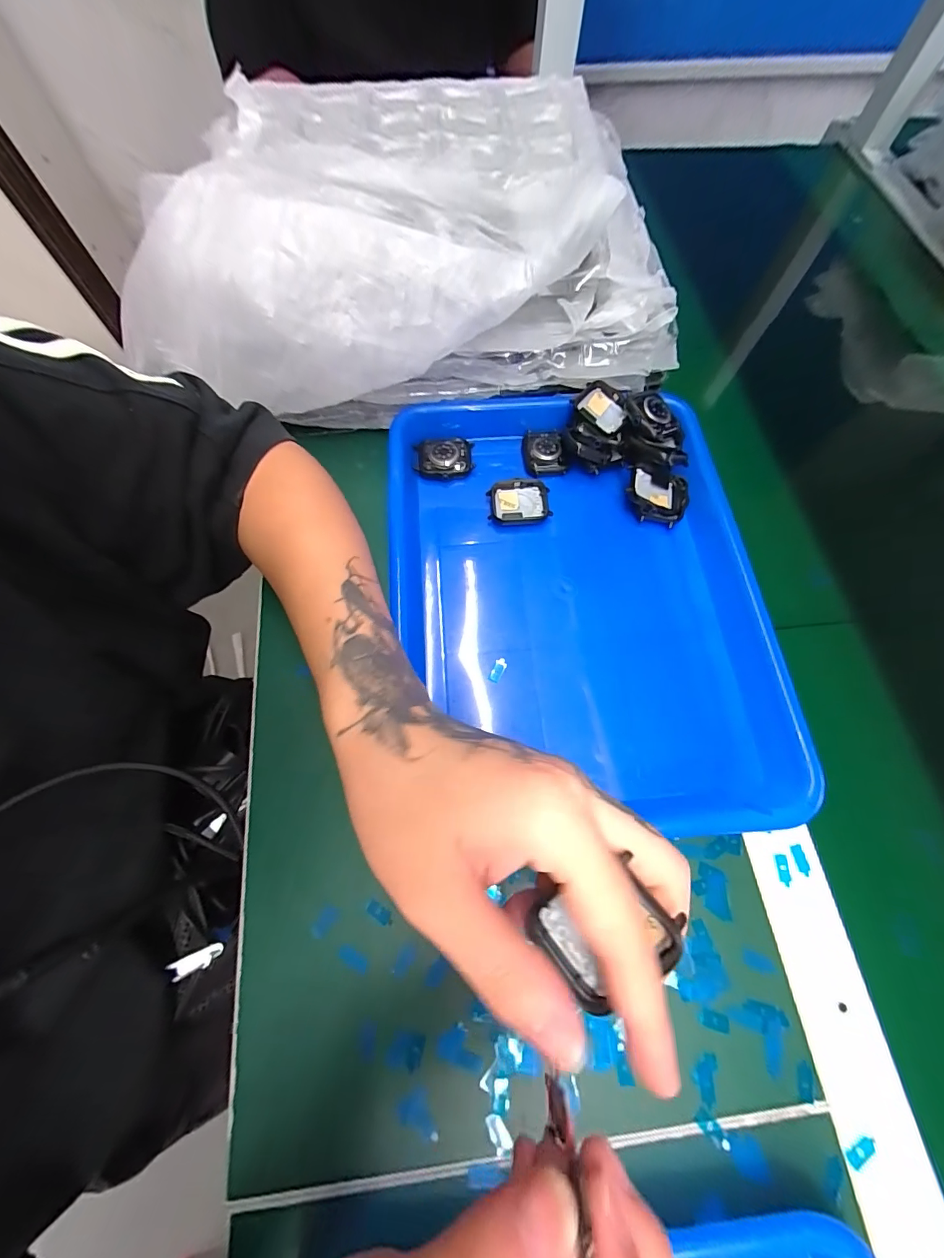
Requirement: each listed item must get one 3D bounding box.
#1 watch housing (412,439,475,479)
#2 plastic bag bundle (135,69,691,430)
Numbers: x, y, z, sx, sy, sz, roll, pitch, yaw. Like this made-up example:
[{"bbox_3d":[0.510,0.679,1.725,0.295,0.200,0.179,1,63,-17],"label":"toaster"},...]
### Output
[{"bbox_3d":[-0.023,-0.141,0.364,0.048,0.015,0.038,2,70,1],"label":"watch housing"},{"bbox_3d":[-0.048,-0.264,0.329,0.383,0.146,0.166,-9,69,-4],"label":"plastic bag bundle"}]

